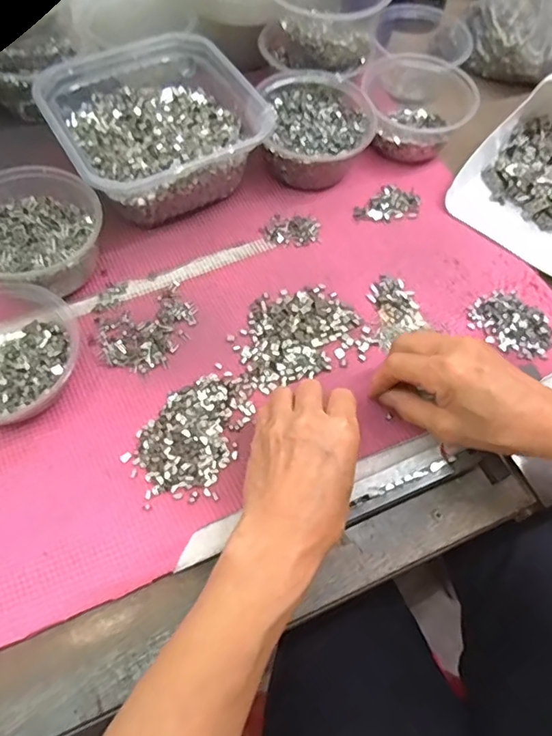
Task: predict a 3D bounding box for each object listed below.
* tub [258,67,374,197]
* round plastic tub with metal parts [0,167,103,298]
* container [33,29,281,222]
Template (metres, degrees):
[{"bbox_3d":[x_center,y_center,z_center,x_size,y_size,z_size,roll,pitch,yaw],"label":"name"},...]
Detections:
[{"bbox_3d":[0.038,-0.228,0.517,0.101,0.057,0.108,1,60,-2],"label":"tub"},{"bbox_3d":[-0.199,-0.106,0.439,0.114,0.059,0.106,1,60,-2],"label":"round plastic tub with metal parts"},{"bbox_3d":[-0.123,-0.234,0.500,0.173,0.072,0.201,-29,69,-17],"label":"container"}]

